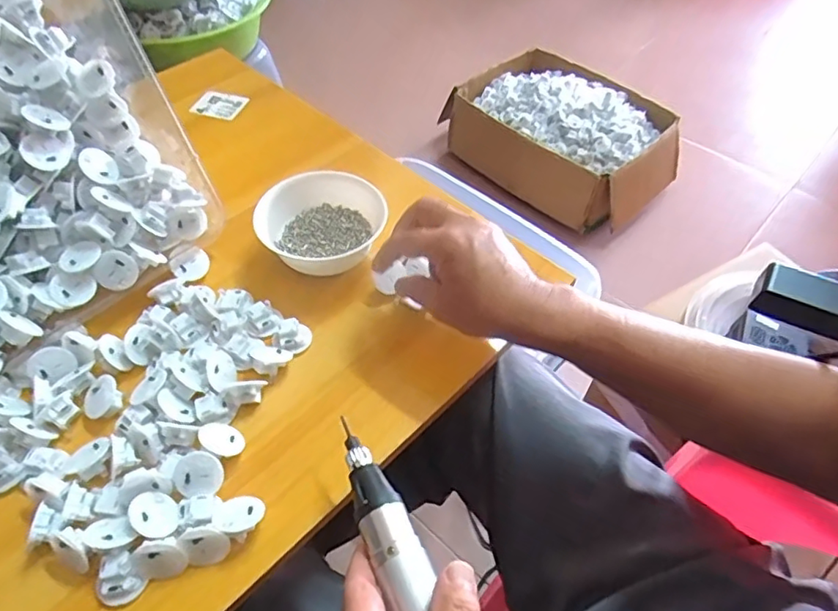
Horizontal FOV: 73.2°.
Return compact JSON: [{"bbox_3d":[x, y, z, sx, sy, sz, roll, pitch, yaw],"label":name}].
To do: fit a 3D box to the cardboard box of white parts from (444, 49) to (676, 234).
[{"bbox_3d":[0.318,-0.387,1.306,0.496,0.196,0.286,36,60,24],"label":"cardboard box of white parts"}]

